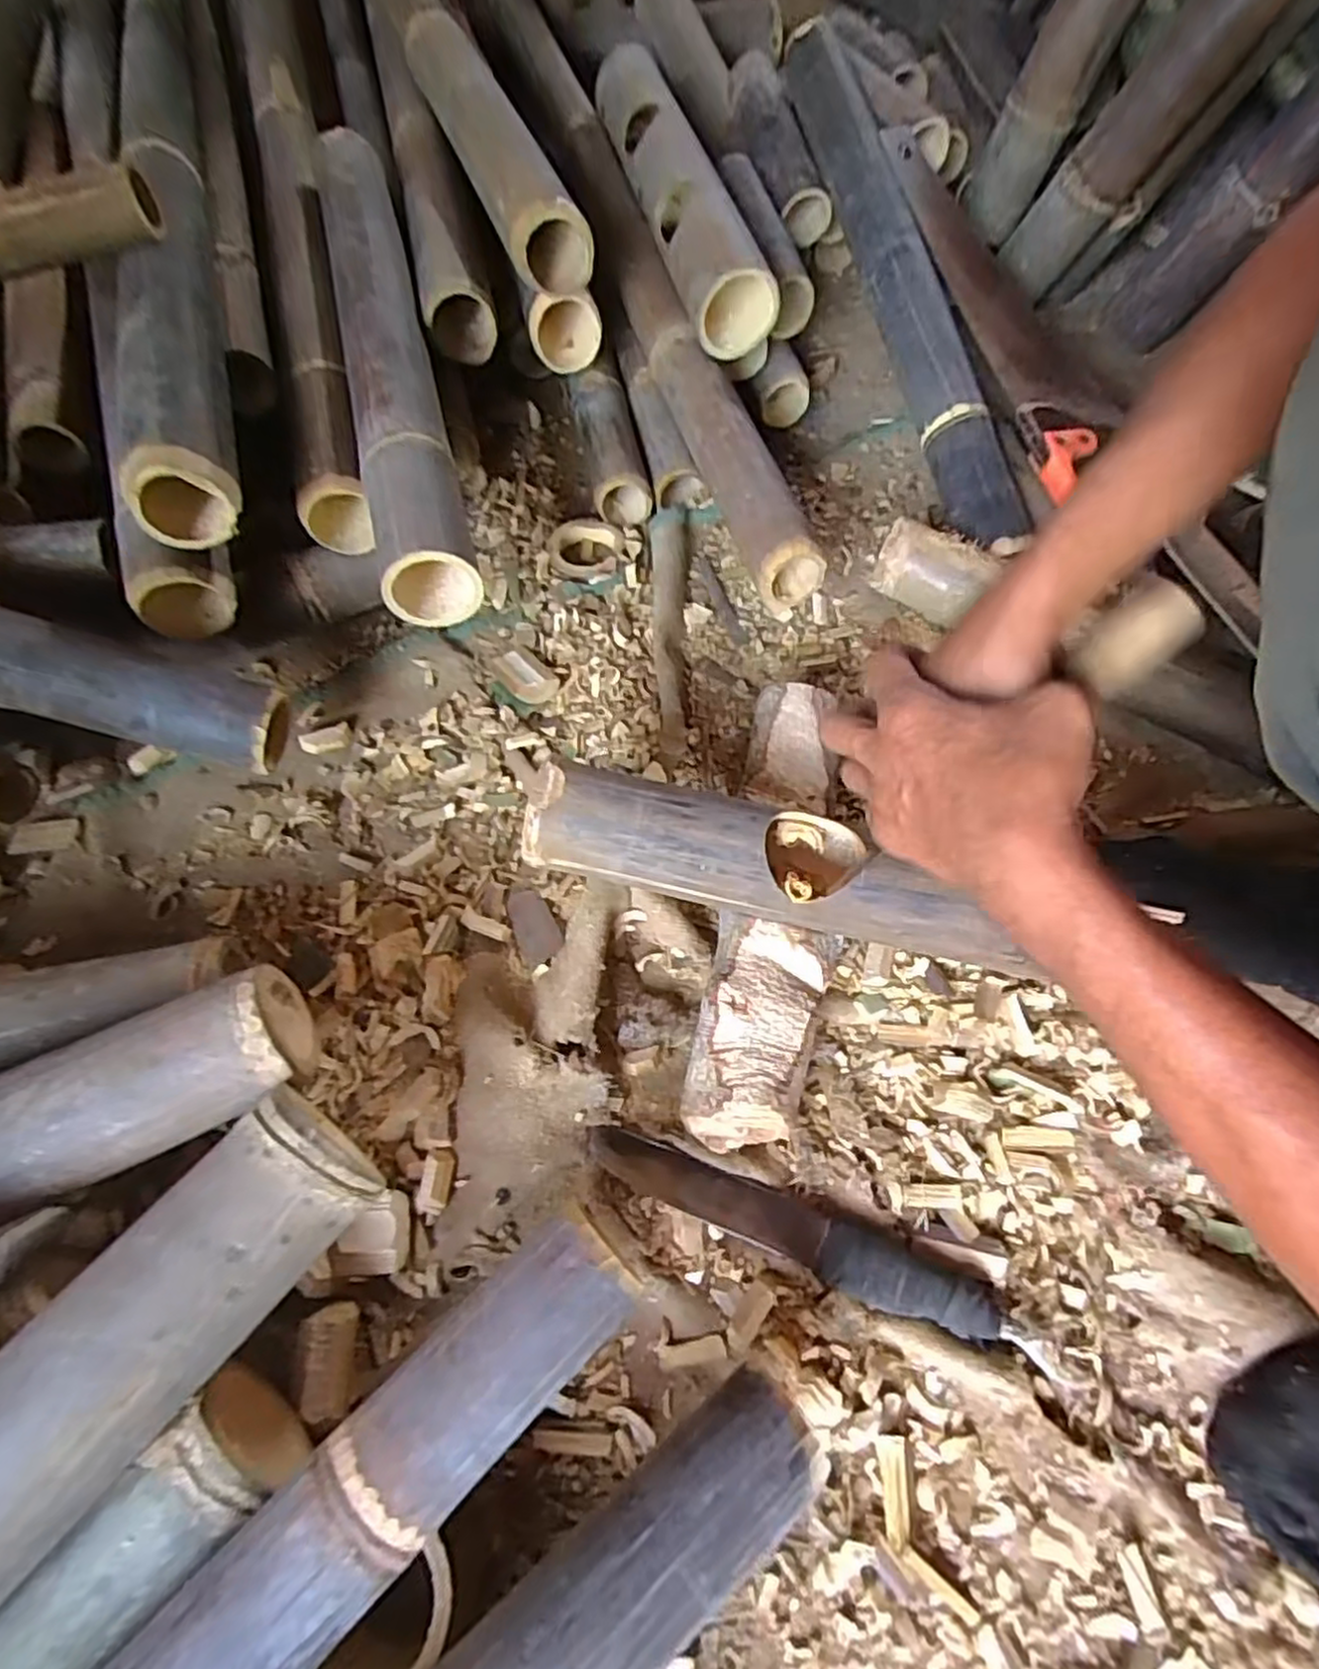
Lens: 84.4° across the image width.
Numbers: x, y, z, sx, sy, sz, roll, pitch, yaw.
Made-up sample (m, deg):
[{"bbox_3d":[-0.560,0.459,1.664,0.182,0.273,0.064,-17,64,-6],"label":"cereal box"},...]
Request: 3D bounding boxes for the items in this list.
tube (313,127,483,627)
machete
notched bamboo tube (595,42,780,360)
[{"bbox_3d":[-0.241,-0.436,0.647,0.072,0.080,0.590,-14,65,-7],"label":"tube"},{"bbox_3d":[0.088,0.246,0.446,0.282,0.023,0.038,19,65,9],"label":"machete"},{"bbox_3d":[0.014,-0.676,0.752,0.071,0.084,0.512,-12,64,-6],"label":"notched bamboo tube"}]

